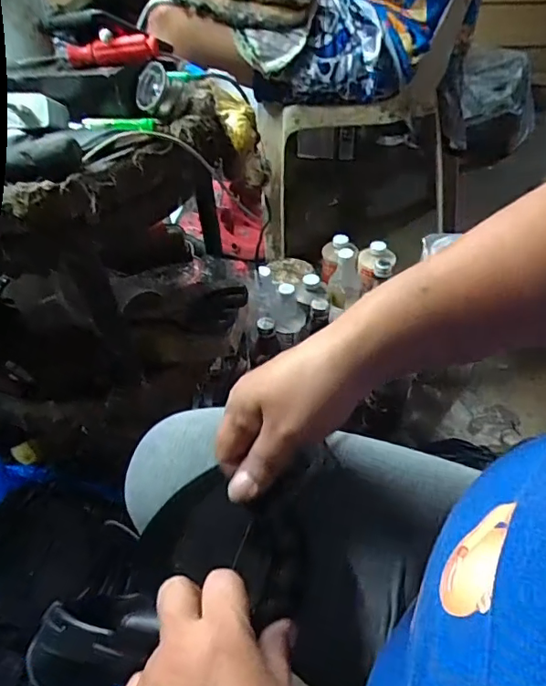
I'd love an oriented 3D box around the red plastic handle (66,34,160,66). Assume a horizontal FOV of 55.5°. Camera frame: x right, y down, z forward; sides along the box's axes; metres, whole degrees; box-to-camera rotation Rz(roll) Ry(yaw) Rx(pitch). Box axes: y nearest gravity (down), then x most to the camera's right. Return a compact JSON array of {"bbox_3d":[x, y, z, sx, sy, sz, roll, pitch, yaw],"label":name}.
[{"bbox_3d":[-0.161,-0.294,0.521,0.089,0.022,0.021,-4,46,1],"label":"red plastic handle"}]

